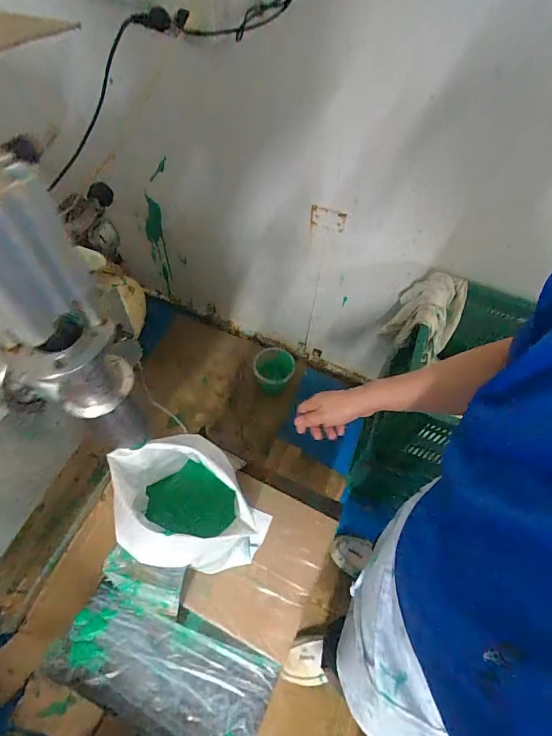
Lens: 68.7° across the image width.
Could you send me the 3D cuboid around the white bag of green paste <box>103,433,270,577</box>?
[{"bbox_3d":[-0.108,0.209,0.586,0.193,0.234,0.162,10,59,2],"label":"white bag of green paste"}]

